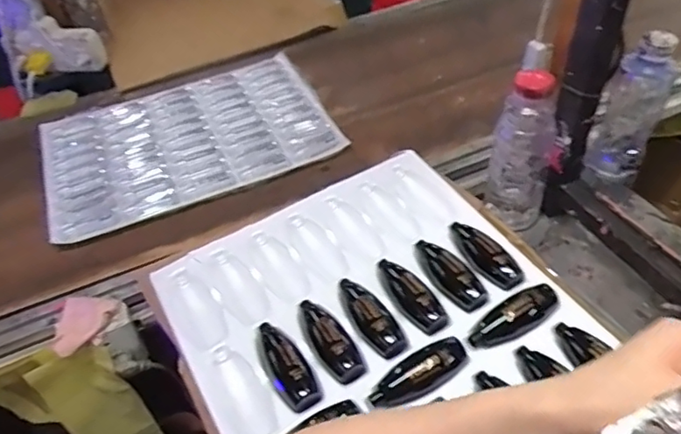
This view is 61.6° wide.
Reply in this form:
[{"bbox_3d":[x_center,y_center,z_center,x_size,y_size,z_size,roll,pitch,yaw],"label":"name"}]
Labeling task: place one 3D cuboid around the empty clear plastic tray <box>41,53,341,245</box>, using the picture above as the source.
[{"bbox_3d":[-0.263,-0.139,0.955,0.455,0.028,0.345,-20,47,-13],"label":"empty clear plastic tray"}]

